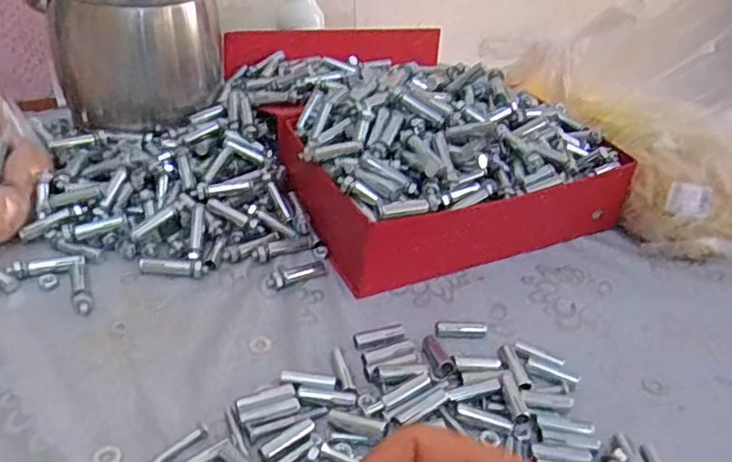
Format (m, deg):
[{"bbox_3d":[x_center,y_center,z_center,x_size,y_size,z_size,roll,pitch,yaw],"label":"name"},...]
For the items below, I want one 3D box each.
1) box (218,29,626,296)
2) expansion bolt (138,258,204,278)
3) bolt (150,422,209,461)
[{"bbox_3d":[0.042,-0.126,0.675,0.296,0.125,0.383,-12,40,-25],"label":"box"},{"bbox_3d":[-0.161,0.029,0.518,0.054,0.013,0.014,6,36,-3],"label":"expansion bolt"},{"bbox_3d":[-0.121,0.136,0.384,0.009,0.006,0.058,33,43,31],"label":"bolt"}]

